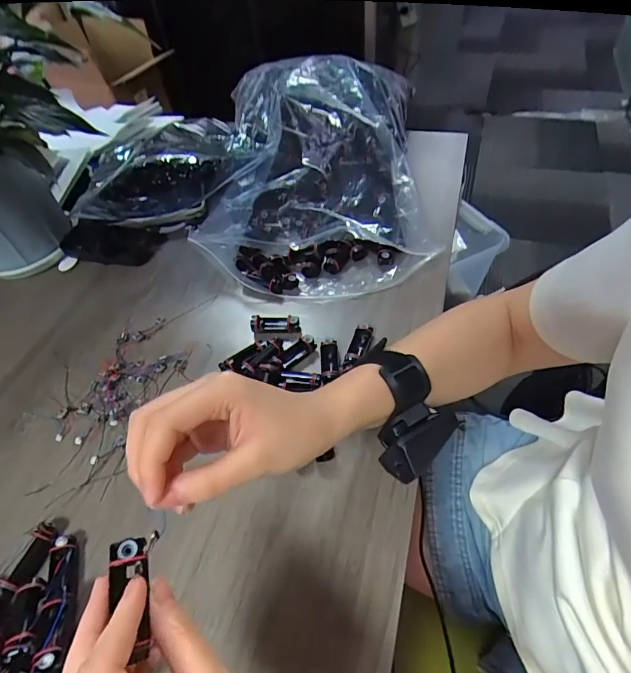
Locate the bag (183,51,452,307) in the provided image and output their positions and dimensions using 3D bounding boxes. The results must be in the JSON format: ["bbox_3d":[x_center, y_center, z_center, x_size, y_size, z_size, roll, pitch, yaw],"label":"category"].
[{"bbox_3d":[0.000,-0.220,0.537,0.274,0.135,0.358,-4,51,2],"label":"bag"}]

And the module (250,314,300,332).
[{"bbox_3d":[-0.041,-0.013,0.441,0.049,0.019,0.016,0,52,6],"label":"module"}]

